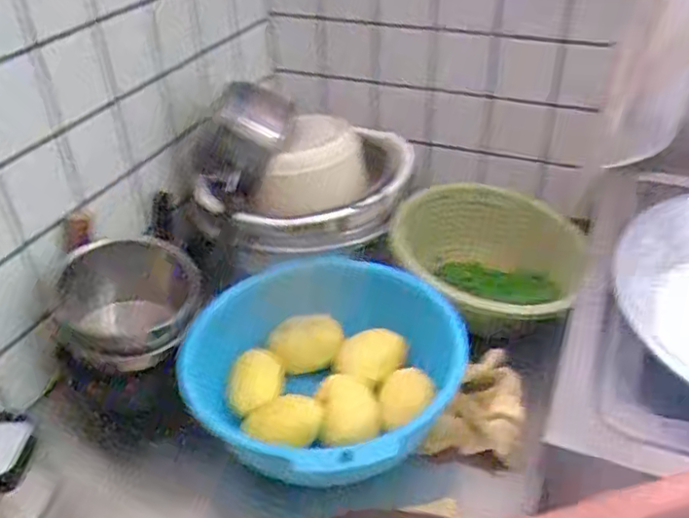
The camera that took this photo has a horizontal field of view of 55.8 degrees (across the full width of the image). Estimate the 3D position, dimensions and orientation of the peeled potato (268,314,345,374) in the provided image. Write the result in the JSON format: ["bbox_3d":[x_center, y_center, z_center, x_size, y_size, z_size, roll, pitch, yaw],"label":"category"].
[{"bbox_3d":[-0.048,0.106,0.832,0.094,0.051,0.061,-7,36,-7],"label":"peeled potato"}]

